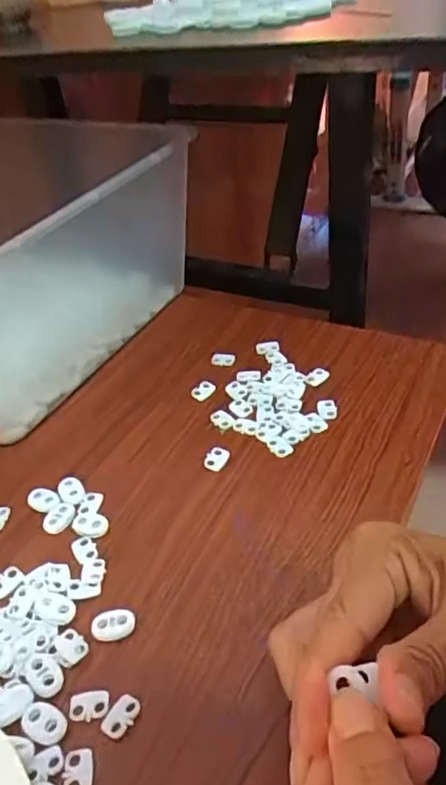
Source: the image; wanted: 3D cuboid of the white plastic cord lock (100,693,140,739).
[{"bbox_3d":[-0.048,0.151,0.278,0.013,0.004,0.019,13,43,24],"label":"white plastic cord lock"}]

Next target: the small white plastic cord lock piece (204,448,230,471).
[{"bbox_3d":[-0.004,0.044,0.397,0.014,0.005,0.019,8,41,18],"label":"small white plastic cord lock piece"}]

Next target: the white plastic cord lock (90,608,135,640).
[{"bbox_3d":[-0.058,0.122,0.312,0.022,0.004,0.015,-9,38,-3],"label":"white plastic cord lock"}]

